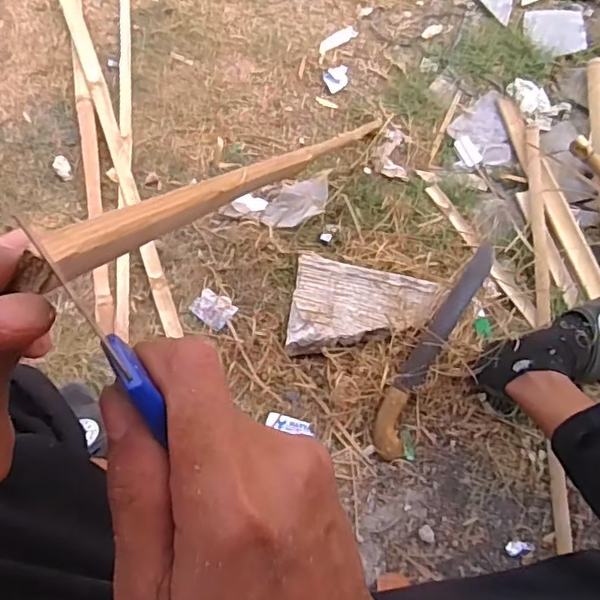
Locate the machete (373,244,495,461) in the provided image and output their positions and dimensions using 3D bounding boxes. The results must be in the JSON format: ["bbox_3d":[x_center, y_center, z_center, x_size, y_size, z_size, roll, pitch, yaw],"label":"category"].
[{"bbox_3d":[0.176,0.068,0.757,0.050,0.027,0.301,29,88,7],"label":"machete"}]

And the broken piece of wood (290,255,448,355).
[{"bbox_3d":[0.086,0.016,0.811,0.198,0.061,0.139,9,72,1],"label":"broken piece of wood"}]

